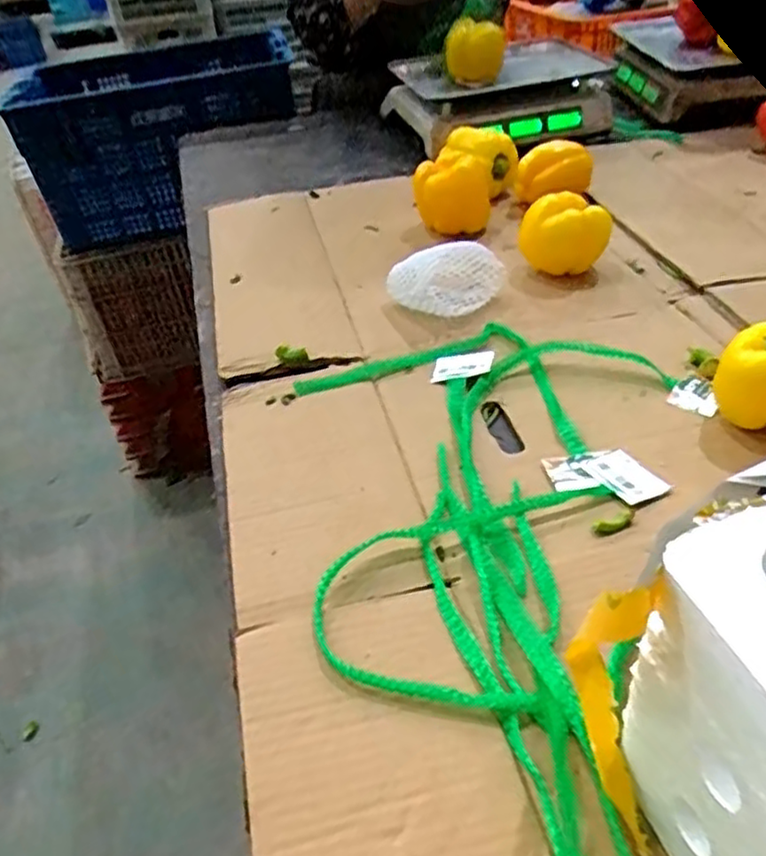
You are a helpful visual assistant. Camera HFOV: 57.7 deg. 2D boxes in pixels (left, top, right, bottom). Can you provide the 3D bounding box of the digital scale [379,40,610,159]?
[{"bbox_3d":[0.211,-0.574,1.190,0.364,0.102,0.247,-15,41,-11],"label":"digital scale"}]

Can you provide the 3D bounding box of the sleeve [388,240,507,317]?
[{"bbox_3d":[0.072,-0.167,0.762,0.130,0.072,0.056,-8,40,-3],"label":"sleeve"}]

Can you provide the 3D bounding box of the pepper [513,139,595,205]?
[{"bbox_3d":[0.233,-0.353,0.959,0.095,0.067,0.081,28,50,34],"label":"pepper"}]

